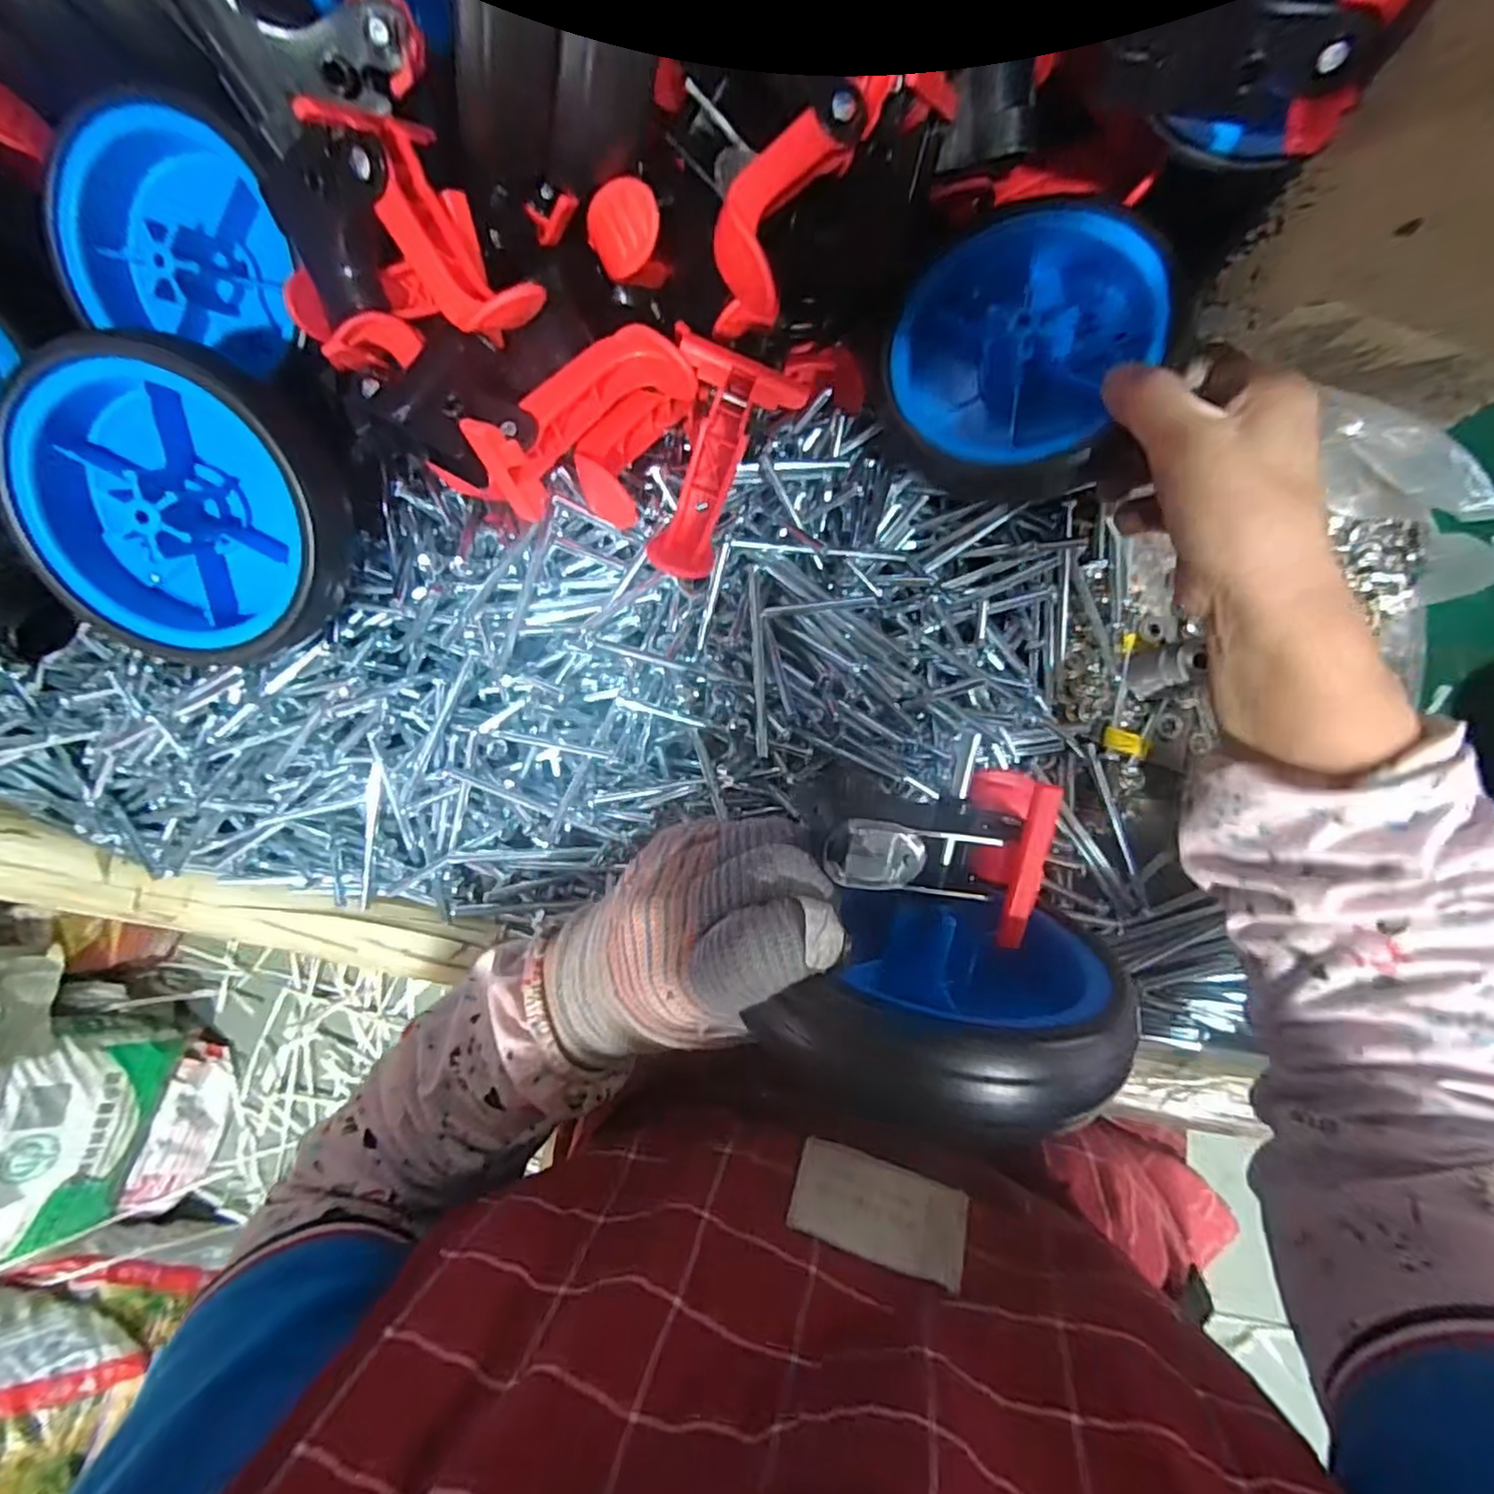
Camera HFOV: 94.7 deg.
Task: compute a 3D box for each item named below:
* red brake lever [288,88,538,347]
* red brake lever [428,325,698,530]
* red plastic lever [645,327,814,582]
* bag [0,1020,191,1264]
[{"bbox_3d":[-0.120,-0.203,0.272,0.036,0.045,0.086,-35,101,0],"label":"red brake lever"},{"bbox_3d":[-0.064,-0.133,0.301,0.104,0.079,0.046,-44,85,-1],"label":"red brake lever"},{"bbox_3d":[-0.015,-0.122,0.304,0.052,0.026,0.092,23,111,5],"label":"red plastic lever"},{"bbox_3d":[-0.921,0.539,0.933,0.089,0.196,0.291,14,87,4],"label":"bag"}]

